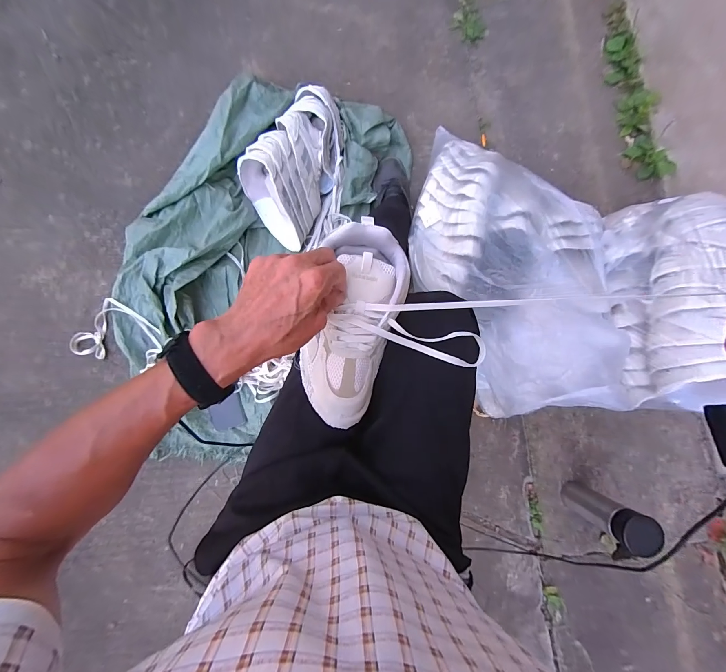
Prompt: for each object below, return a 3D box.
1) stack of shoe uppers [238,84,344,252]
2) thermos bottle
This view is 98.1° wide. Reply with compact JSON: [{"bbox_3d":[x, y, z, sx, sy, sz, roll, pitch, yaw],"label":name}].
[{"bbox_3d":[-0.152,-0.421,0.773,0.199,0.144,0.344,31,82,0],"label":"stack of shoe uppers"},{"bbox_3d":[0.538,0.396,0.703,0.077,0.202,0.072,0,83,-4],"label":"thermos bottle"}]

